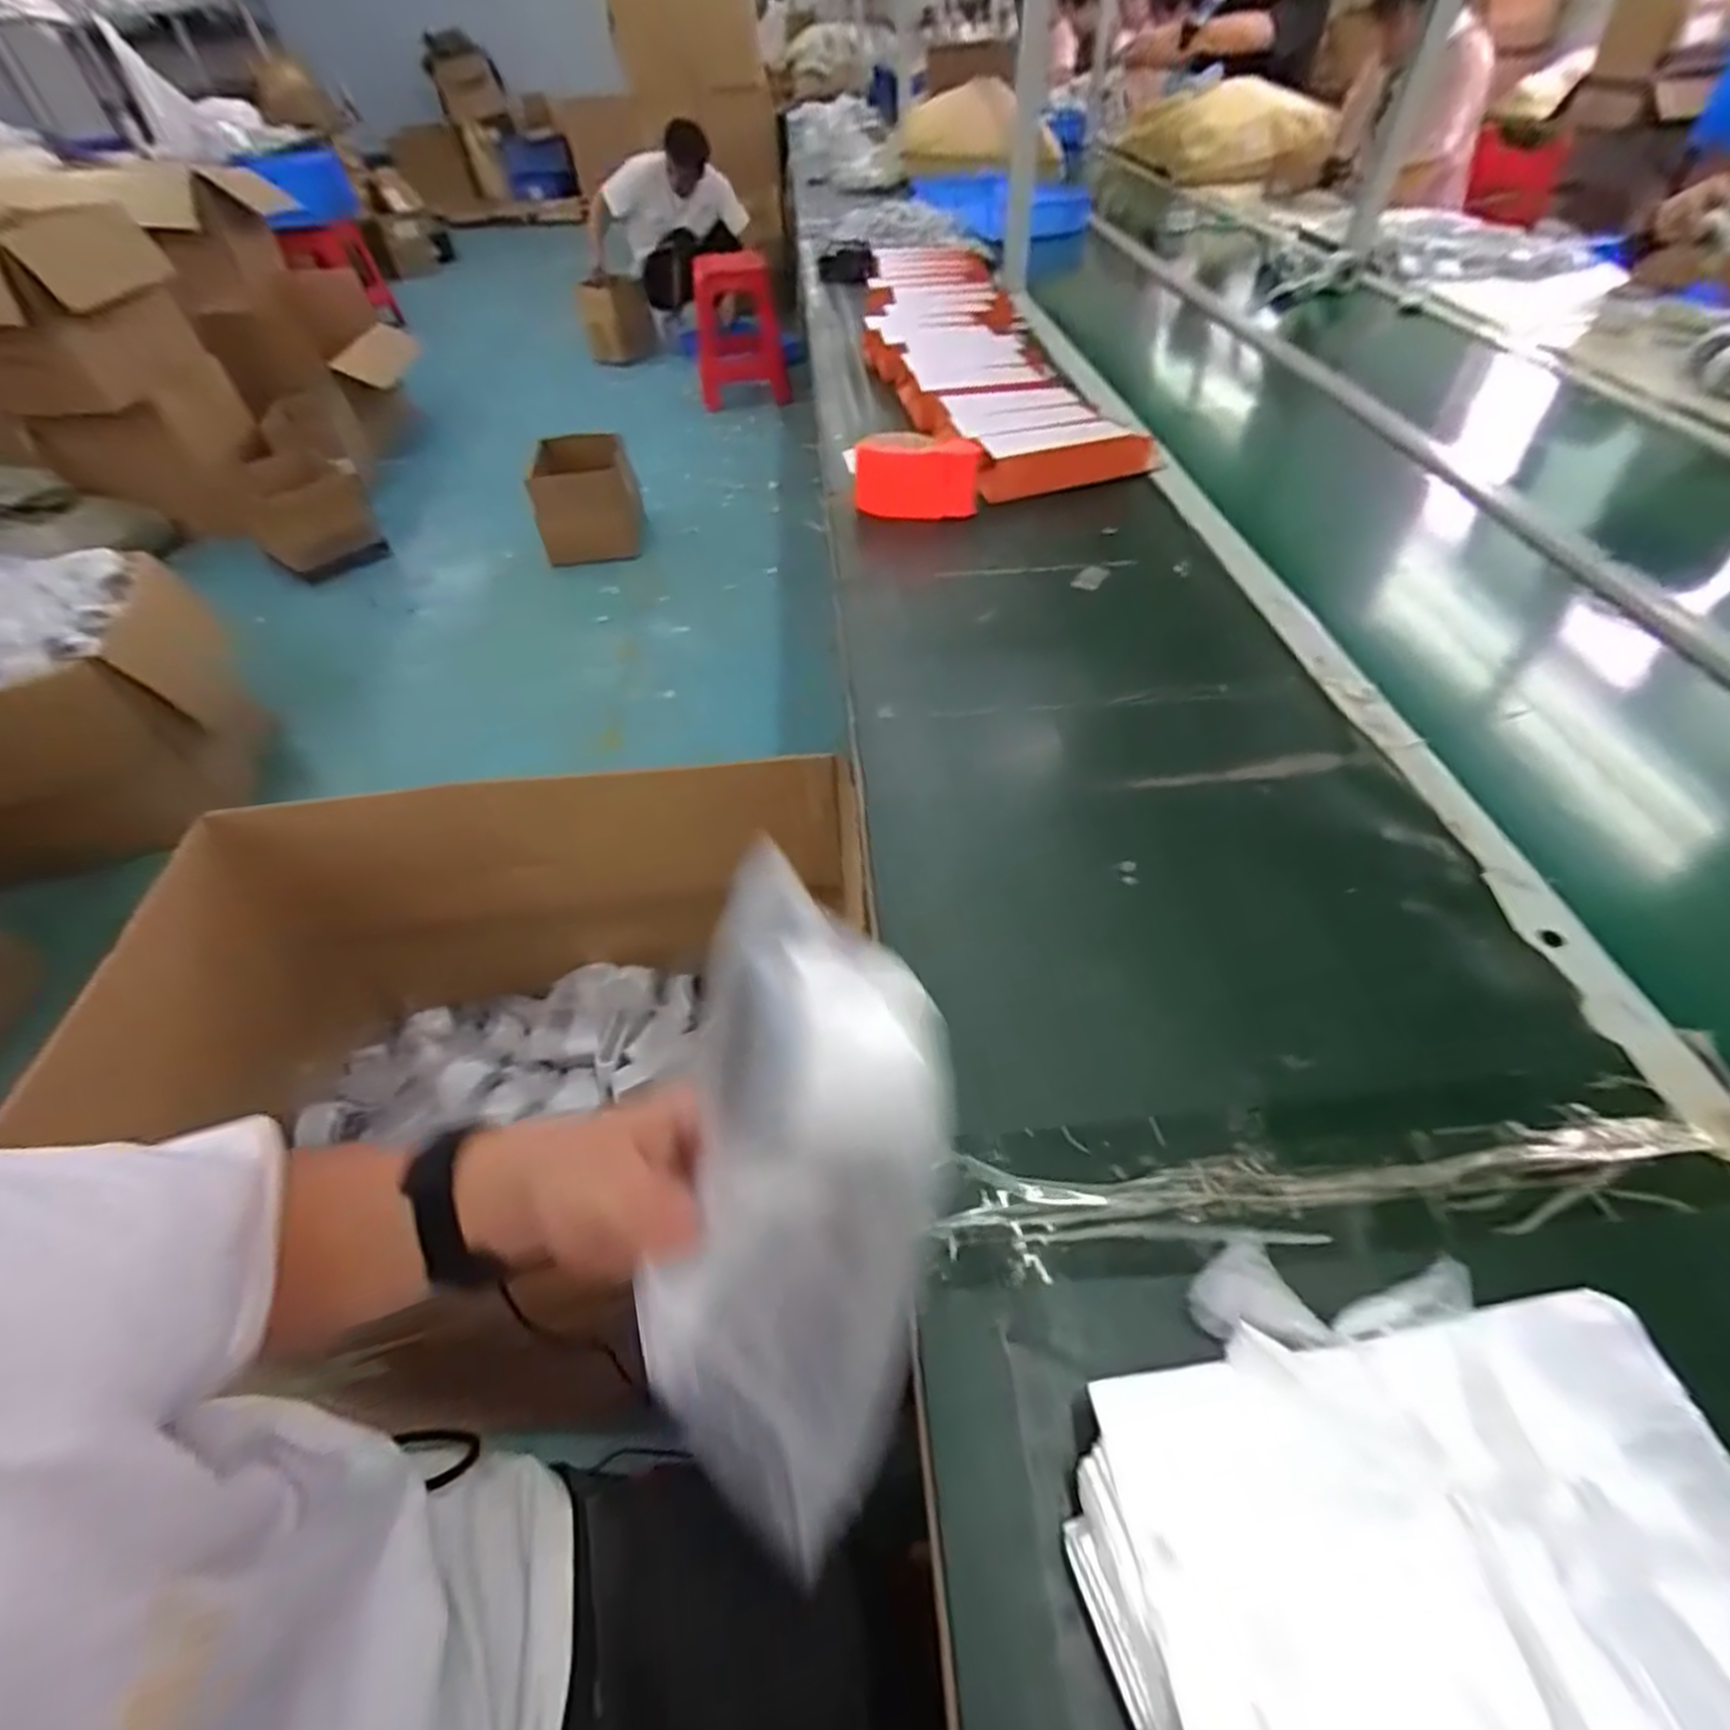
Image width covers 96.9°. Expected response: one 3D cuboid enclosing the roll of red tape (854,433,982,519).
[{"bbox_3d":[0.060,-0.453,0.891,0.142,0.076,0.070,8,51,11],"label":"roll of red tape"}]

